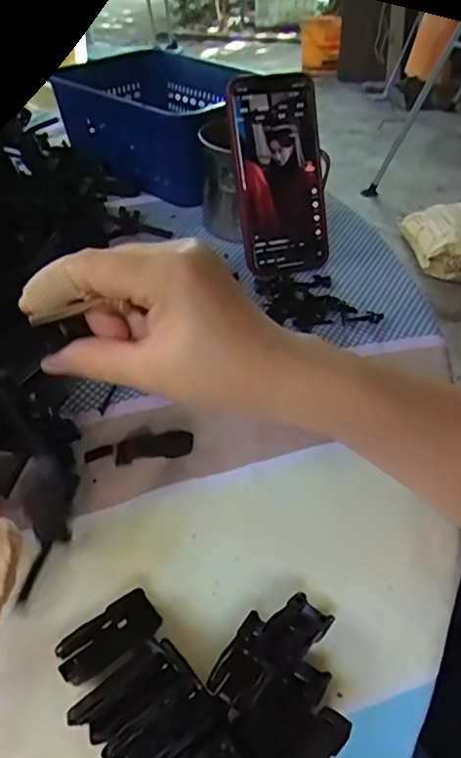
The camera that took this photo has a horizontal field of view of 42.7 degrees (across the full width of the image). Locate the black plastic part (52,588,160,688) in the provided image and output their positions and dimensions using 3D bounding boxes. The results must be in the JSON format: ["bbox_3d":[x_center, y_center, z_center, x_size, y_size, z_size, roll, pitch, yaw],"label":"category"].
[{"bbox_3d":[-0.056,0.118,0.271,0.047,0.010,0.020,-28,49,-29],"label":"black plastic part"}]

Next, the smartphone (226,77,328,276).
[{"bbox_3d":[0.043,-0.173,0.503,0.073,0.157,0.014,-12,15,-14],"label":"smartphone"}]

